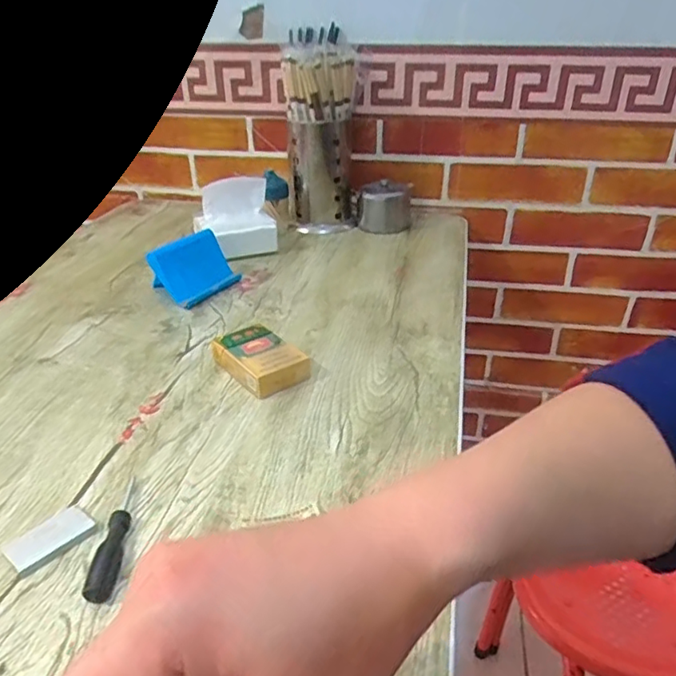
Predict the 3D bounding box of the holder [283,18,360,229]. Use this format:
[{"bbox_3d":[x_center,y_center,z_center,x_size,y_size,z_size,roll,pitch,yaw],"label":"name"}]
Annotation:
[{"bbox_3d":[-0.023,-0.299,0.870,0.107,0.261,0.119,-1,30,-1],"label":"holder"}]

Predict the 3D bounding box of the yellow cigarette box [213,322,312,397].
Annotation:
[{"bbox_3d":[-0.073,0.021,0.550,0.055,0.026,0.086,-23,36,-33],"label":"yellow cigarette box"}]

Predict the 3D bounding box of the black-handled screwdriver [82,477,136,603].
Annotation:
[{"bbox_3d":[-0.144,0.126,0.382,0.015,0.010,0.101,-3,30,-3],"label":"black-handled screwdriver"}]

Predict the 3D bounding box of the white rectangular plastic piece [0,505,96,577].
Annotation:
[{"bbox_3d":[-0.187,0.129,0.382,0.032,0.006,0.051,23,37,35],"label":"white rectangular plastic piece"}]

